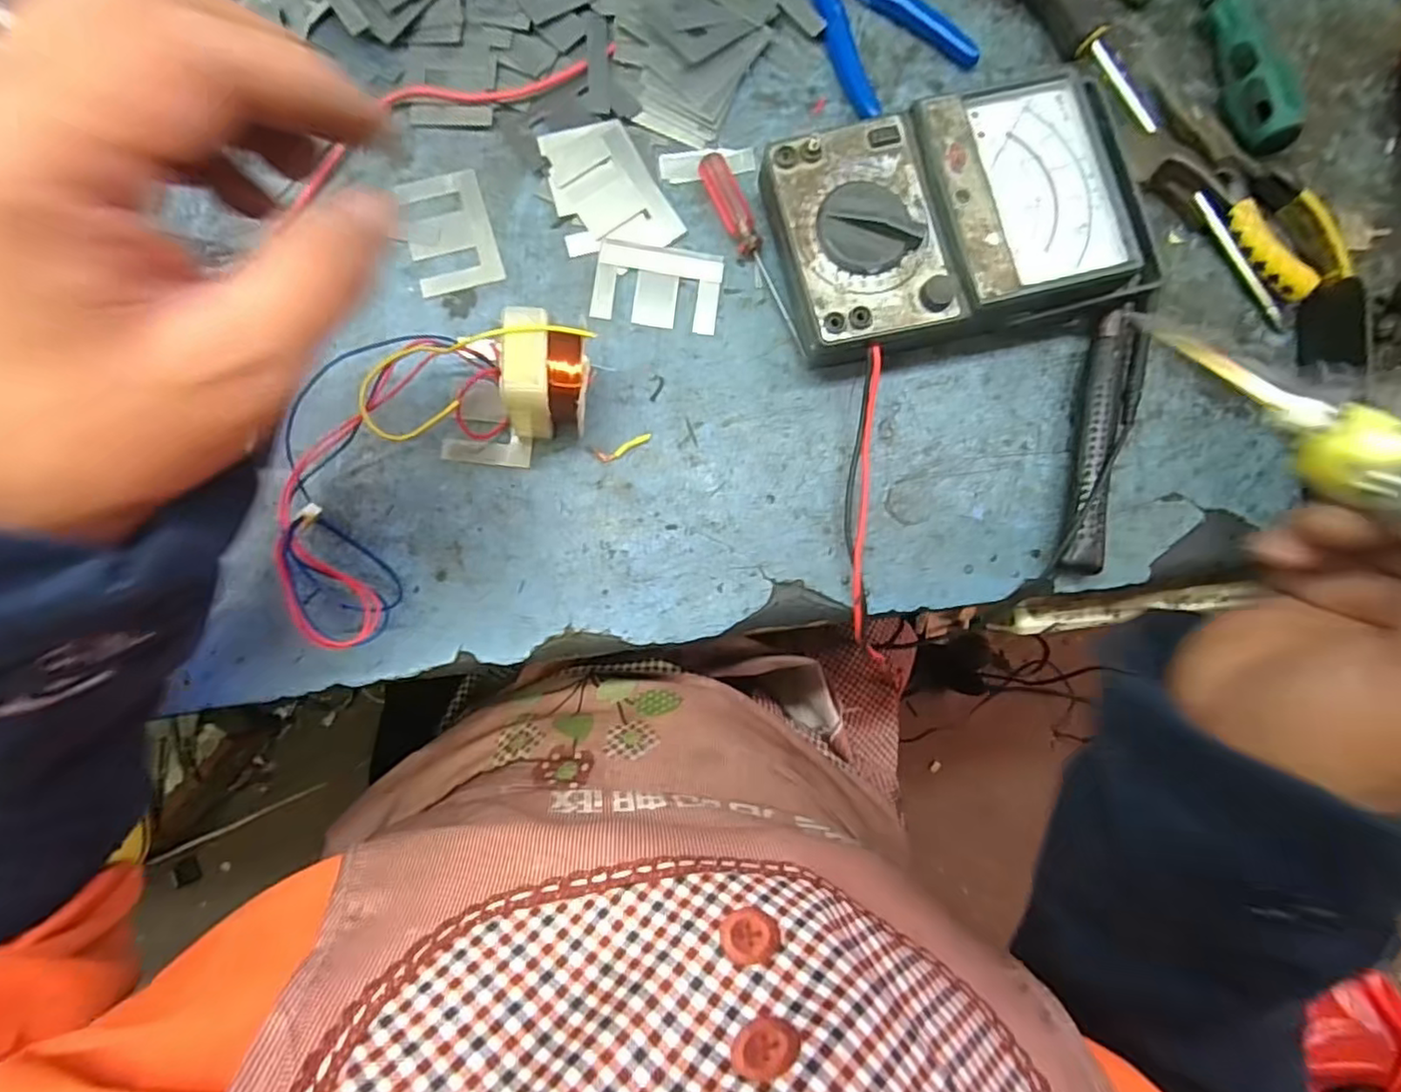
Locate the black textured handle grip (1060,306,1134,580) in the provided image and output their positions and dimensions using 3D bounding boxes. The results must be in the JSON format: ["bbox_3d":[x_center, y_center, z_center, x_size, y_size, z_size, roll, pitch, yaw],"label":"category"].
[{"bbox_3d":[0.207,-0.055,0.340,0.020,0.019,0.138,11,81,-3],"label":"black textured handle grip"}]

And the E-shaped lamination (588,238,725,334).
[{"bbox_3d":[-0.023,-0.139,0.344,0.067,0.004,0.043,7,81,-3],"label":"E-shaped lamination"}]

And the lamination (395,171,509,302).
[{"bbox_3d":[-0.132,-0.165,0.339,0.042,0.004,0.065,-17,83,-6],"label":"lamination"}]

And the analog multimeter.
[{"bbox_3d":[0.133,-0.164,0.335,0.199,0.049,0.118,-15,83,-6],"label":"analog multimeter"}]

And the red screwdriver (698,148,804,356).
[{"bbox_3d":[0.030,-0.157,0.345,0.016,0.013,0.116,-25,84,-7],"label":"red screwdriver"}]

